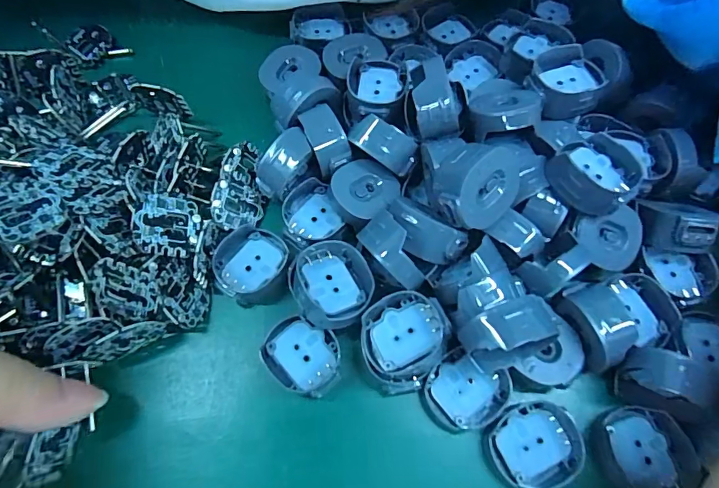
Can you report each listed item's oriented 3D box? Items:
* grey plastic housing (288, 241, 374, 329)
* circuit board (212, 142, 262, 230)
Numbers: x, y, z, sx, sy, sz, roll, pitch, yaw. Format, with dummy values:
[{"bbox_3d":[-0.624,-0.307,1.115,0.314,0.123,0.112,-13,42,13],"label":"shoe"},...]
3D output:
[{"bbox_3d":[-0.010,0.015,0.158,0.027,0.014,0.031,-27,71,-9],"label":"grey plastic housing"},{"bbox_3d":[-0.048,-0.024,0.176,0.020,0.004,0.035,9,77,-42],"label":"circuit board"}]

